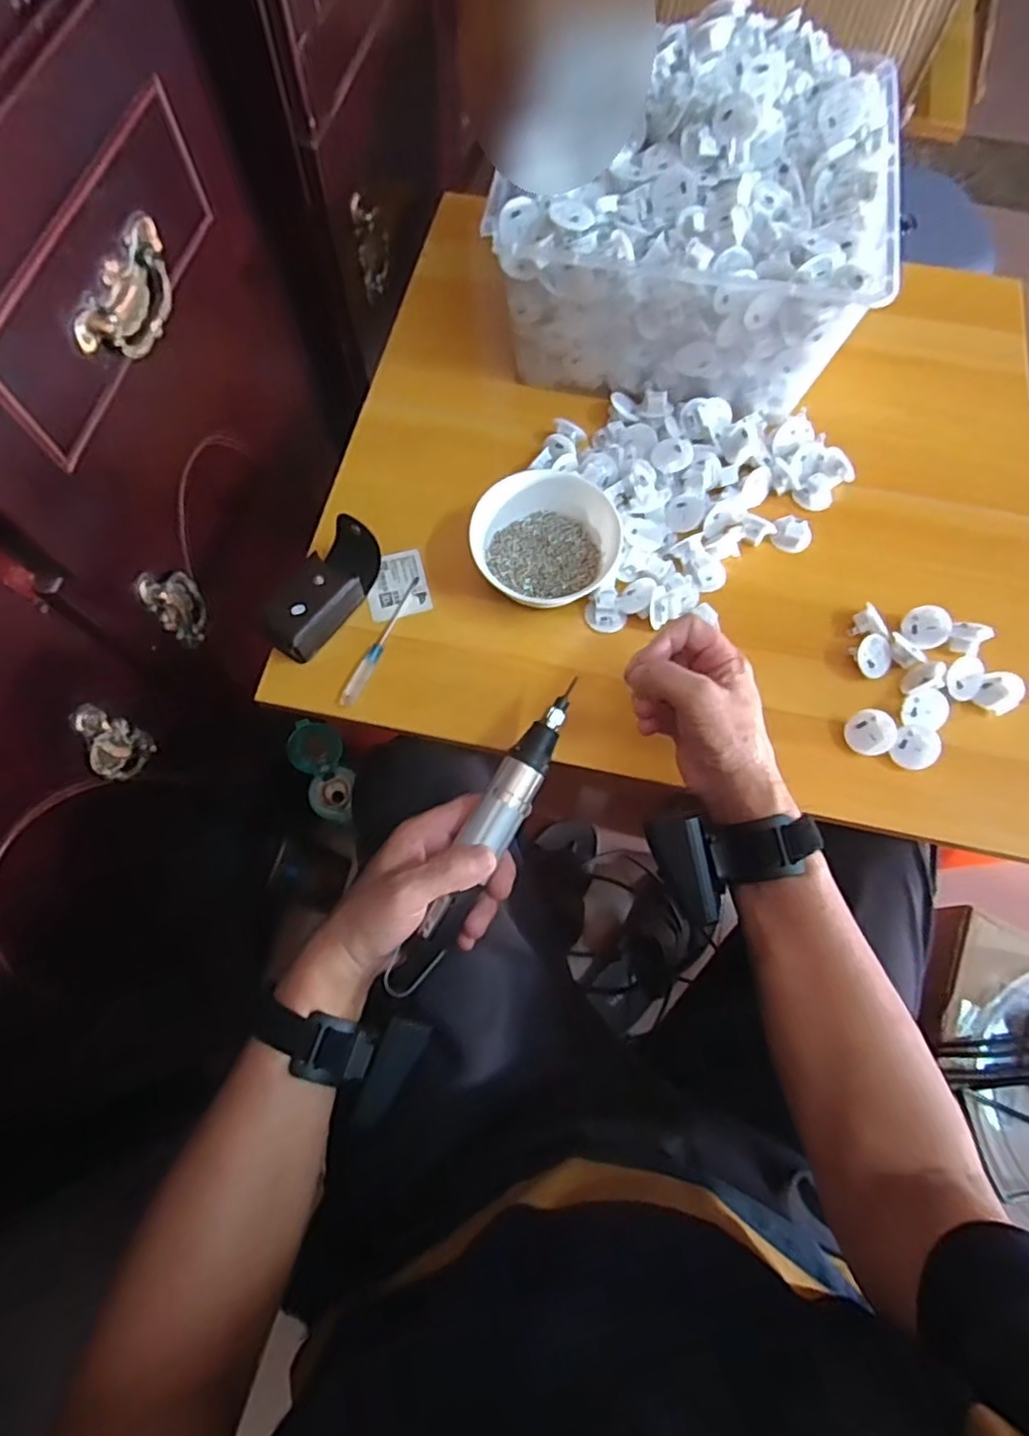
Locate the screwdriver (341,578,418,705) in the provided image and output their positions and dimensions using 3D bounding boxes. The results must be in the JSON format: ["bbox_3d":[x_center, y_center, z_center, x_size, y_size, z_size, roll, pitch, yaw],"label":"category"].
[{"bbox_3d":[-0.104,-0.062,0.531,0.014,0.007,0.120,25,71,6],"label":"screwdriver"}]

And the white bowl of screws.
[{"bbox_3d":[0.025,-0.140,0.544,0.112,0.051,0.109,1,70,-2],"label":"white bowl of screws"}]

